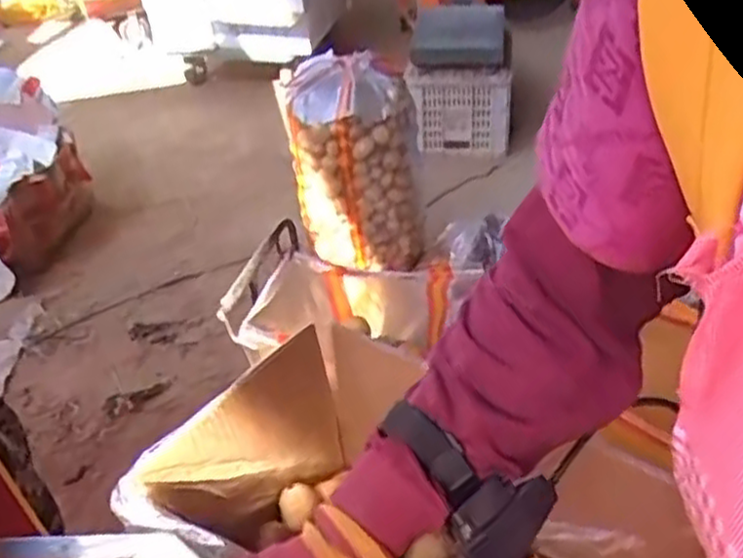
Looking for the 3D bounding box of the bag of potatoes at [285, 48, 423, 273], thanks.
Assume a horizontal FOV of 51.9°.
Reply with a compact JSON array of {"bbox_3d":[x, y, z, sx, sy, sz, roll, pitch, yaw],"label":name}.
[{"bbox_3d":[-0.034,-0.242,1.650,0.257,0.441,0.172,-5,37,-1],"label":"bag of potatoes"}]

